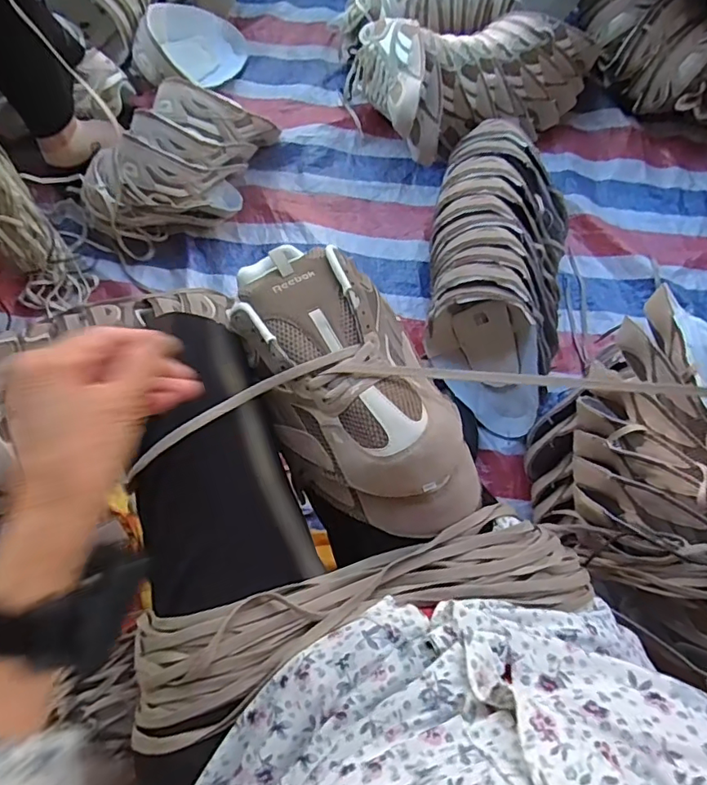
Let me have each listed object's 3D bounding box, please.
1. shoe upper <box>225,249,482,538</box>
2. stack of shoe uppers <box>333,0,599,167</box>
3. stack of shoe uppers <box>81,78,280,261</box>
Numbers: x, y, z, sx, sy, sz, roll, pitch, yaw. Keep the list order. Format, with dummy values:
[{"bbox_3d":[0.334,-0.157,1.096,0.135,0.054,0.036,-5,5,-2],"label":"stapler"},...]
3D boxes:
[{"bbox_3d":[-0.002,-0.006,0.431,0.130,0.077,0.256,-23,75,-8],"label":"shoe upper"},{"bbox_3d":[0.260,-0.734,1.043,0.567,0.138,0.440,-27,76,-9],"label":"stack of shoe uppers"},{"bbox_3d":[-0.294,-0.405,0.933,0.363,0.184,0.181,-41,79,-12],"label":"stack of shoe uppers"}]

